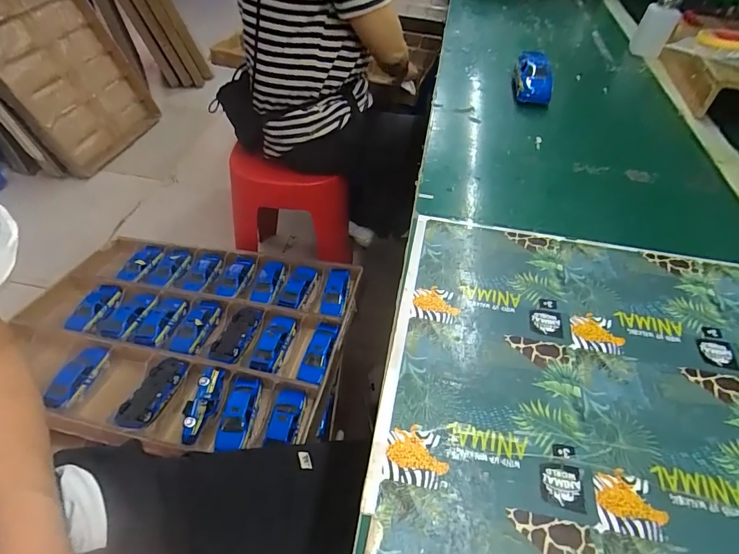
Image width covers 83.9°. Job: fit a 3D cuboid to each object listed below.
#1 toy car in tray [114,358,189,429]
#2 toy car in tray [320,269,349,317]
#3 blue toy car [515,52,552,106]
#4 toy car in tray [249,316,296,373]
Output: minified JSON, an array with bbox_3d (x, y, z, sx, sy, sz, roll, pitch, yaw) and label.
[{"bbox_3d":[-0.372,0.198,0.704,0.062,0.030,0.133,12,49,7],"label":"toy car in tray"},{"bbox_3d":[-0.071,0.034,0.869,0.045,0.024,0.111,9,61,6],"label":"toy car in tray"},{"bbox_3d":[0.261,-0.314,0.653,0.051,0.053,0.087,7,48,5],"label":"blue toy car"},{"bbox_3d":[-0.183,0.130,0.784,0.047,0.031,0.123,12,49,7],"label":"toy car in tray"}]

